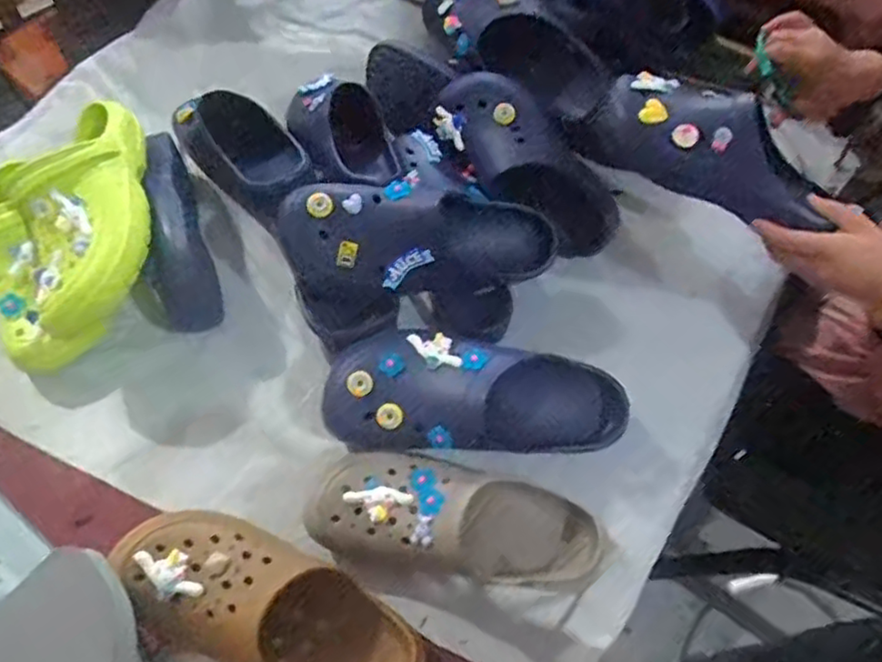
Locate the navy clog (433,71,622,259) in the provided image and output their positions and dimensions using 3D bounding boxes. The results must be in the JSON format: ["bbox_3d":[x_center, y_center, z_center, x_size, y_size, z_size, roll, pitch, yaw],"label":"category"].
[{"bbox_3d":[0.109,-0.205,0.814,0.264,0.088,0.094,44,65,-3],"label":"navy clog"}]

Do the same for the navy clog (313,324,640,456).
[{"bbox_3d":[0.036,0.072,0.691,0.302,0.097,0.112,4,60,-1],"label":"navy clog"}]

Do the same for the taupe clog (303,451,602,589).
[{"bbox_3d":[0.014,0.185,0.651,0.281,0.083,0.113,7,60,1],"label":"taupe clog"}]

